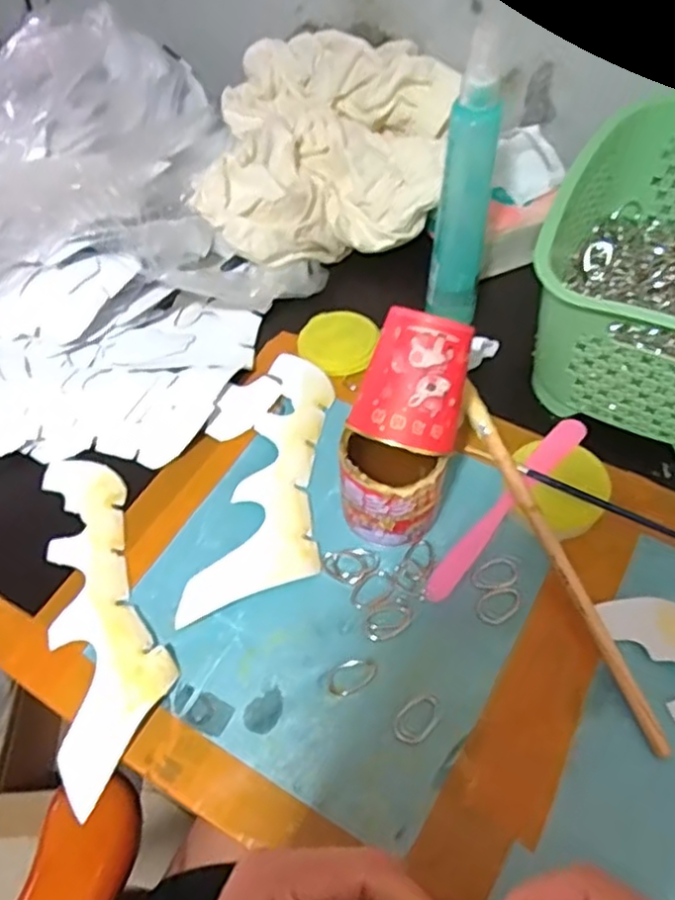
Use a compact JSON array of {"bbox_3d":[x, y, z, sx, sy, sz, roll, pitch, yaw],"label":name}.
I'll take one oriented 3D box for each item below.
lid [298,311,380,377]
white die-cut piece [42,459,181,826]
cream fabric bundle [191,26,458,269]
[{"bbox_3d":[0.000,-0.087,0.552,0.062,0.006,0.066,-1,56,1],"label":"lid"},{"bbox_3d":[-0.150,0.093,0.434,0.070,0.017,0.231,-21,56,3],"label":"white die-cut piece"},{"bbox_3d":[-0.010,-0.267,0.612,0.189,0.097,0.246,2,55,3],"label":"cream fabric bundle"}]

